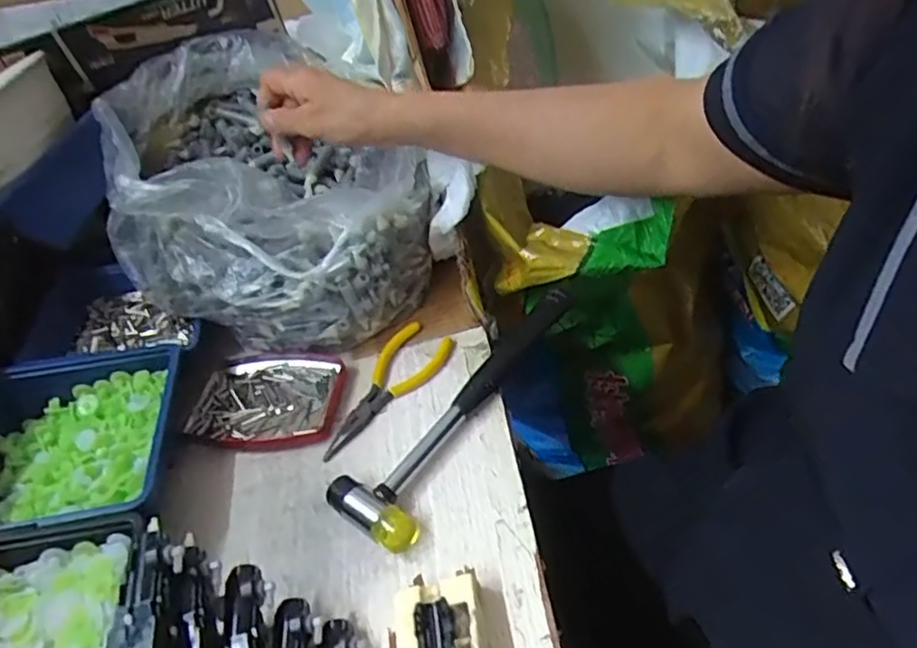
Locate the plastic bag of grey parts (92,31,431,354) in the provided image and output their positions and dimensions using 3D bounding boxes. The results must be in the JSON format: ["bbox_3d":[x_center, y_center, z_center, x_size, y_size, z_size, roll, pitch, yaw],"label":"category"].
[{"bbox_3d":[-0.176,-0.117,0.549,0.216,0.145,0.306,-35,52,-27],"label":"plastic bag of grey parts"}]

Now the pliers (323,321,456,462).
[{"bbox_3d":[-0.059,0.046,0.483,0.051,0.012,0.126,27,58,36],"label":"pliers"}]

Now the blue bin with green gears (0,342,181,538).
[{"bbox_3d":[-0.285,0.090,0.452,0.178,0.052,0.147,-12,44,4],"label":"blue bin with green gears"}]

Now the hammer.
[{"bbox_3d":[0.000,0.049,0.454,0.061,0.034,0.225,18,54,31],"label":"hammer"}]

